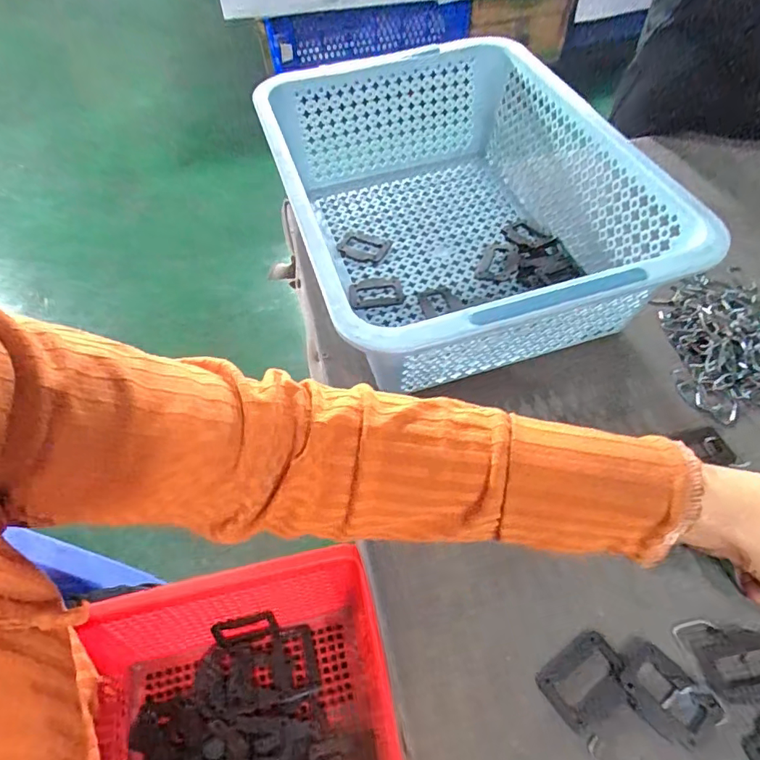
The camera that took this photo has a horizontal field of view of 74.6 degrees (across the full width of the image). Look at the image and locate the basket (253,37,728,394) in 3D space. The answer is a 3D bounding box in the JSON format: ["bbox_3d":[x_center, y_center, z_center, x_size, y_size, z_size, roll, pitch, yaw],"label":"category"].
[{"bbox_3d":[0.064,-0.170,0.473,0.286,0.113,0.386,-16,55,-9],"label":"basket"}]

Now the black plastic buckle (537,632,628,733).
[{"bbox_3d":[0.125,0.183,0.303,0.050,0.004,0.036,-28,58,-17],"label":"black plastic buckle"}]

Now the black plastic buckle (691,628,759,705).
[{"bbox_3d":[0.222,0.171,0.302,0.054,0.004,0.039,-4,54,-1],"label":"black plastic buckle"}]

